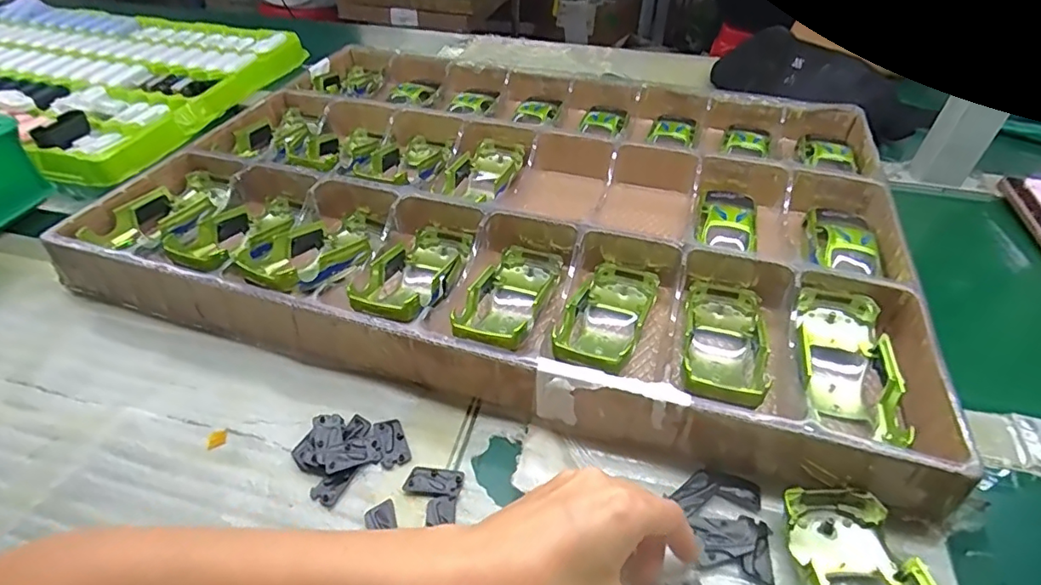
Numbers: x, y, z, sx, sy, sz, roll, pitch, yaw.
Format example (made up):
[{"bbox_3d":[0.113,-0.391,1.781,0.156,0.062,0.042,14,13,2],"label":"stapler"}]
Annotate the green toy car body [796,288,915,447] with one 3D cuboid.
[{"bbox_3d":[0.216,0.045,0.357,0.056,0.028,0.117,10,47,12],"label":"green toy car body"}]

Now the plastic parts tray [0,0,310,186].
[{"bbox_3d":[-0.653,-0.329,0.762,0.603,0.043,0.373,16,46,16],"label":"plastic parts tray"}]

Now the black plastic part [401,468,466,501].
[{"bbox_3d":[-0.052,0.115,0.323,0.034,0.004,0.018,6,46,8],"label":"black plastic part"}]

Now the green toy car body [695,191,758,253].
[{"bbox_3d":[0.185,-0.067,0.467,0.047,0.022,0.089,14,48,16],"label":"green toy car body"}]

